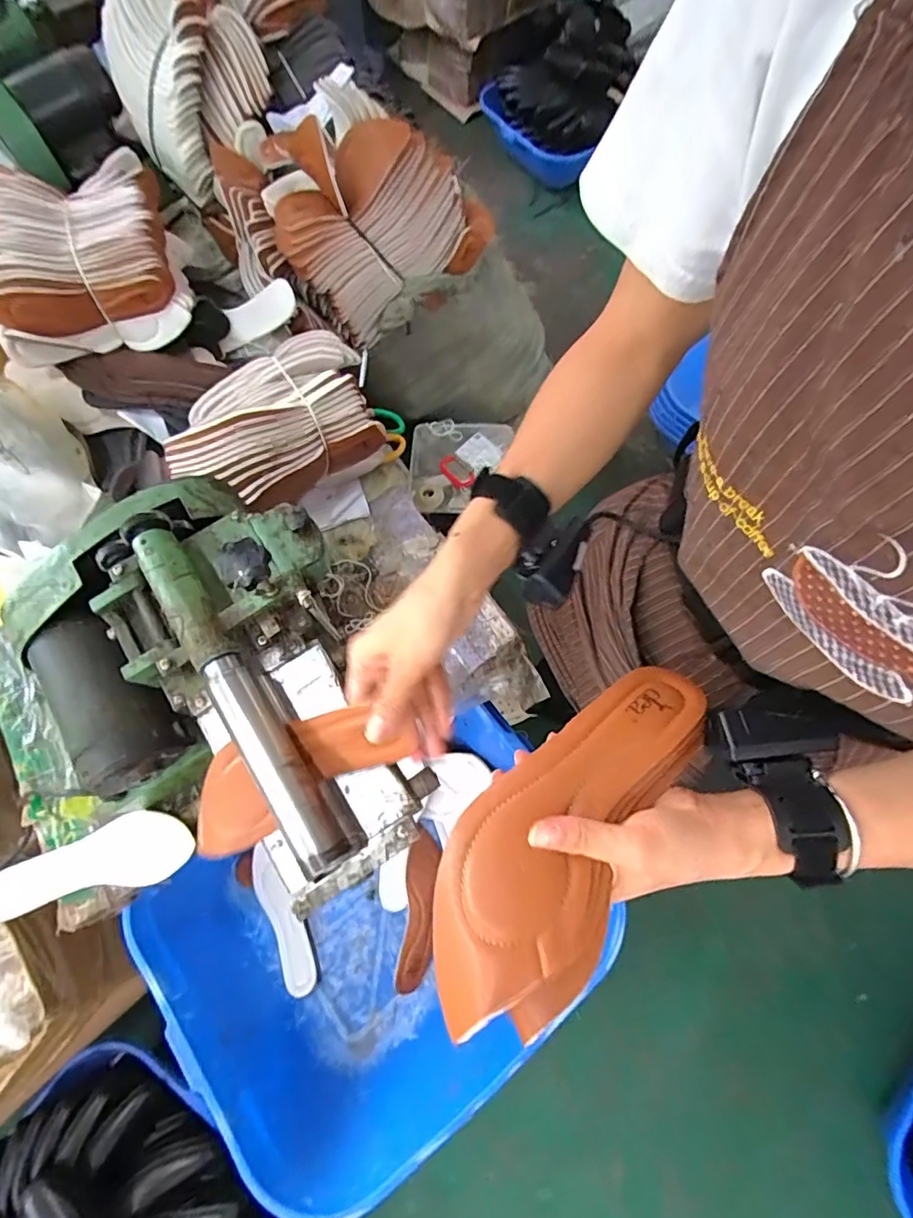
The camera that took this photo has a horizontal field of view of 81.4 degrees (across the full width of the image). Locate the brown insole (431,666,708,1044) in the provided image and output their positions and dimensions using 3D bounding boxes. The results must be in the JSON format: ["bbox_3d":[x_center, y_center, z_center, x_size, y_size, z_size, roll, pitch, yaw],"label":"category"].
[{"bbox_3d":[0.068,0.116,0.301,0.088,0.036,0.225,40,64,14],"label":"brown insole"}]

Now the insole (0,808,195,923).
[{"bbox_3d":[-0.415,0.287,0.603,0.219,0.025,0.078,-16,70,-5],"label":"insole"}]

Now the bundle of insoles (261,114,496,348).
[{"bbox_3d":[-0.128,-0.599,0.816,0.287,0.310,0.100,-30,60,20],"label":"bundle of insoles"}]

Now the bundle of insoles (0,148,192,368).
[{"bbox_3d":[-0.544,-0.519,0.758,0.255,0.146,0.271,-20,70,-6],"label":"bundle of insoles"}]

